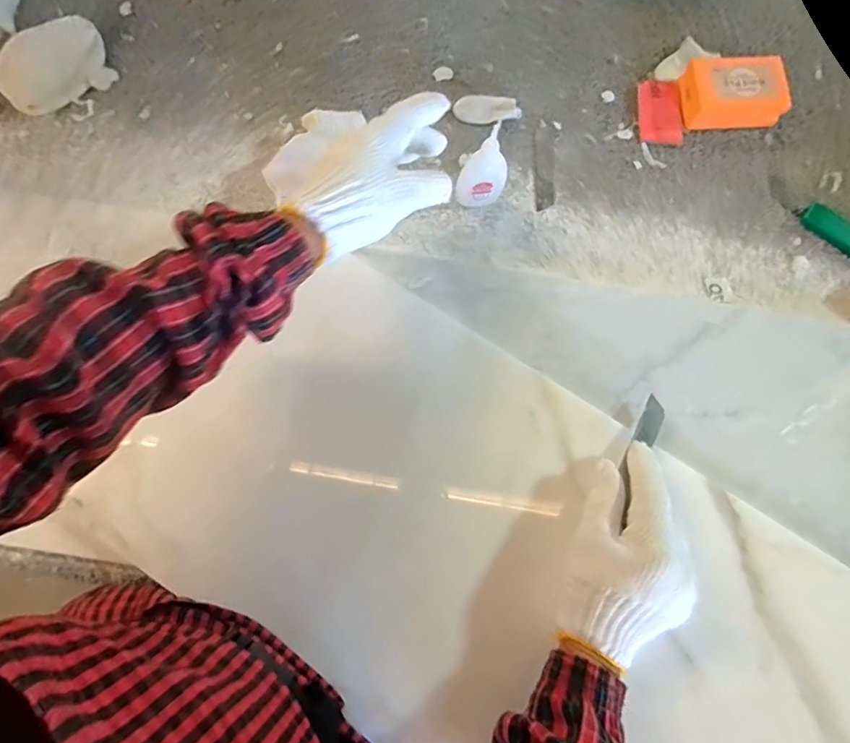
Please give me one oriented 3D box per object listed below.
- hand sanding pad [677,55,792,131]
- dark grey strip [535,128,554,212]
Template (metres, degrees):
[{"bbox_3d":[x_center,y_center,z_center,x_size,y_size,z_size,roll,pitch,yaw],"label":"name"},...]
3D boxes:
[{"bbox_3d":[0.309,-0.278,0.499,0.099,0.035,0.057,-3,76,-3],"label":"hand sanding pad"},{"bbox_3d":[0.119,-0.201,0.495,0.018,0.004,0.091,3,75,-1],"label":"dark grey strip"}]

